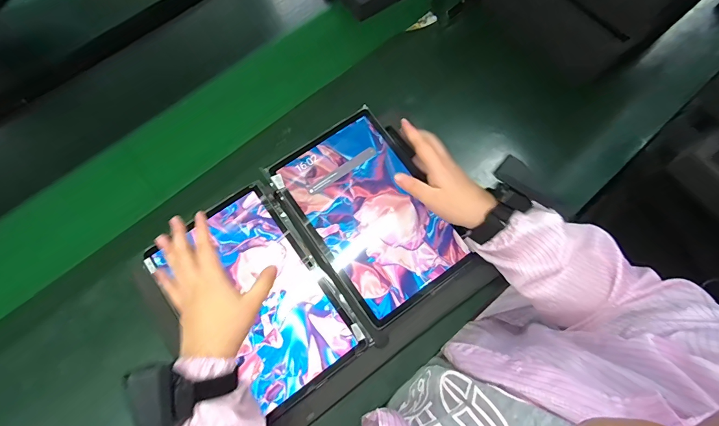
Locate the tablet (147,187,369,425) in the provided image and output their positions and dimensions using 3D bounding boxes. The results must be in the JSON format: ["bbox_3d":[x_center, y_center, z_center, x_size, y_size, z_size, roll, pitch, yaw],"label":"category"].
[{"bbox_3d":[-0.125,0.104,0.455,0.158,0.008,0.249,-35,79,-11],"label":"tablet"}]

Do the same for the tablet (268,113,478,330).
[{"bbox_3d":[0.015,-0.003,0.490,0.165,0.007,0.253,-35,79,-10],"label":"tablet"}]

